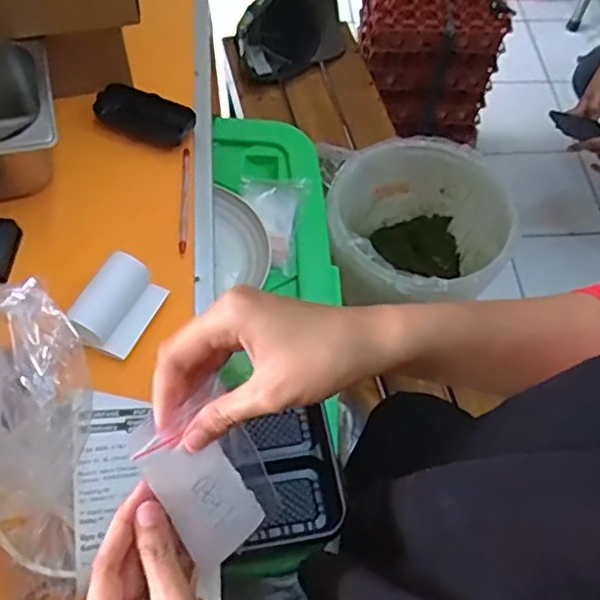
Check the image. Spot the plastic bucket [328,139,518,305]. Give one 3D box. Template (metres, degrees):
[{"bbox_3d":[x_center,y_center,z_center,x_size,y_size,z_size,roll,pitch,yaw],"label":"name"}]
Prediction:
[{"bbox_3d":[0.169,-0.065,0.957,0.255,0.221,0.262,2,60,-3],"label":"plastic bucket"}]

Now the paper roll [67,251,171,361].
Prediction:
[{"bbox_3d":[-0.165,0.005,0.581,0.051,0.042,0.088,25,62,11],"label":"paper roll"}]

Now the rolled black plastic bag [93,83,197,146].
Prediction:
[{"bbox_3d":[-0.173,-0.207,0.718,0.107,0.029,0.048,20,61,8],"label":"rolled black plastic bag"}]

